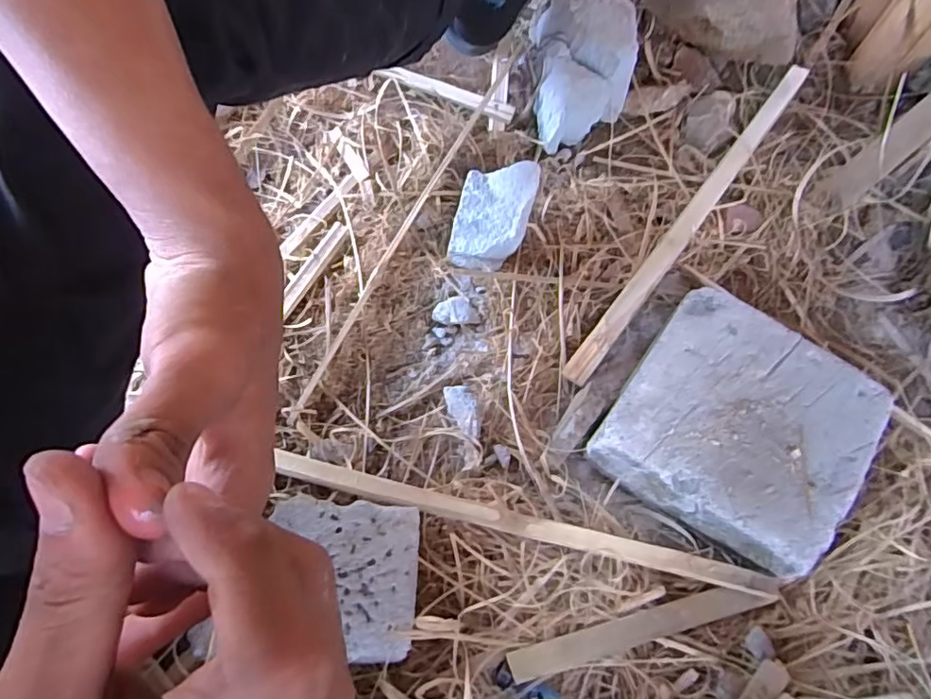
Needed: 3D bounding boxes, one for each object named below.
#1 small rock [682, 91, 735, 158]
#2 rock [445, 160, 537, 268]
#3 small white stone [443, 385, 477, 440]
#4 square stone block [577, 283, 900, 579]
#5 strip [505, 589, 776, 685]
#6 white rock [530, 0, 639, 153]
[{"bbox_3d":[0.298,-0.281,0.683,0.051,0.034,0.071,23,65,8],"label":"small rock"},{"bbox_3d":[0.028,-0.138,0.584,0.074,0.076,0.091,15,65,4],"label":"rock"},{"bbox_3d":[-0.003,0.062,0.550,0.028,0.013,0.055,-11,65,-8],"label":"small white stone"},{"bbox_3d":[0.246,0.071,0.519,0.194,0.076,0.192,34,68,13],"label":"square stone block"},{"bbox_3d":[0.141,0.230,0.459,0.216,0.008,0.023,-12,56,-9],"label":"strip"},{"bbox_3d":[0.146,-0.349,0.684,0.115,0.079,0.209,3,64,-2],"label":"white rock"}]

